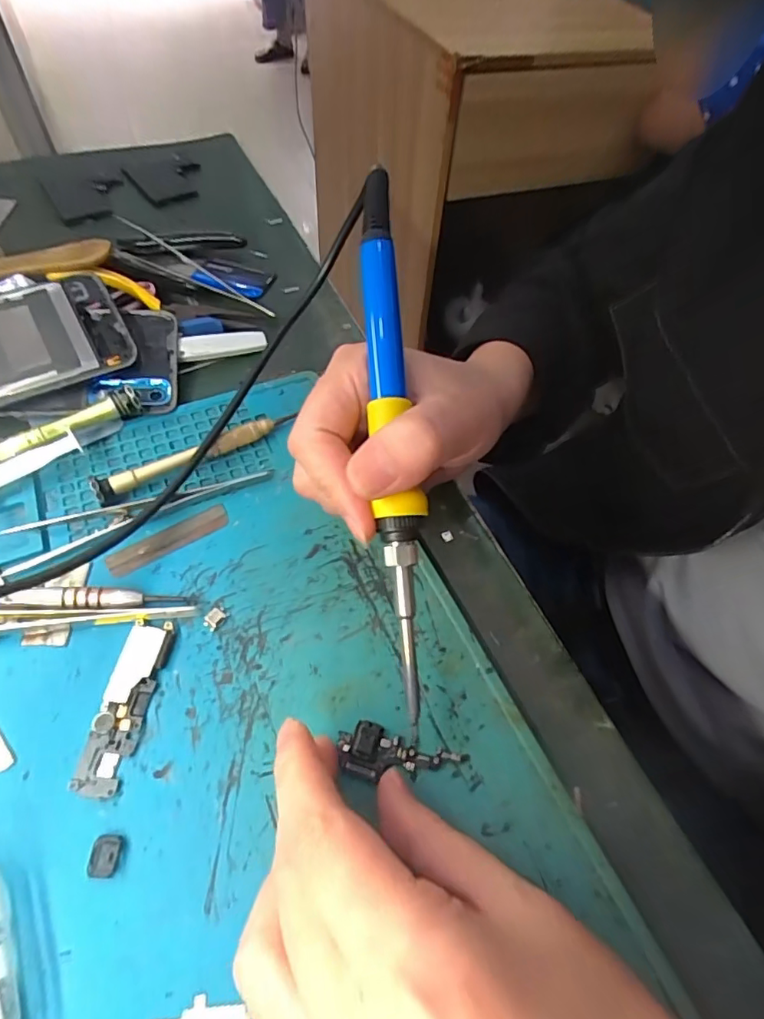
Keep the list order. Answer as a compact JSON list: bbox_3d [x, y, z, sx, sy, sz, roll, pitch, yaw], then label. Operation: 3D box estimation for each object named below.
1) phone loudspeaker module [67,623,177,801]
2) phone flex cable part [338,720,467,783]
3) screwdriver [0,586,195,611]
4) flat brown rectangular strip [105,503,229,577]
[{"bbox_3d":[-0.100,0.075,0.206,0.018,0.004,0.064,8,56,1],"label":"phone loudspeaker module"},{"bbox_3d":[0.008,0.093,0.202,0.048,0.004,0.019,7,56,-2],"label":"phone flex cable part"},{"bbox_3d":[-0.141,0.036,0.222,0.111,0.015,0.014,1,56,-4],"label":"screwdriver"},{"bbox_3d":[-0.101,0.013,0.249,0.057,0.004,0.014,-26,61,-20],"label":"flat brown rectangular strip"}]

